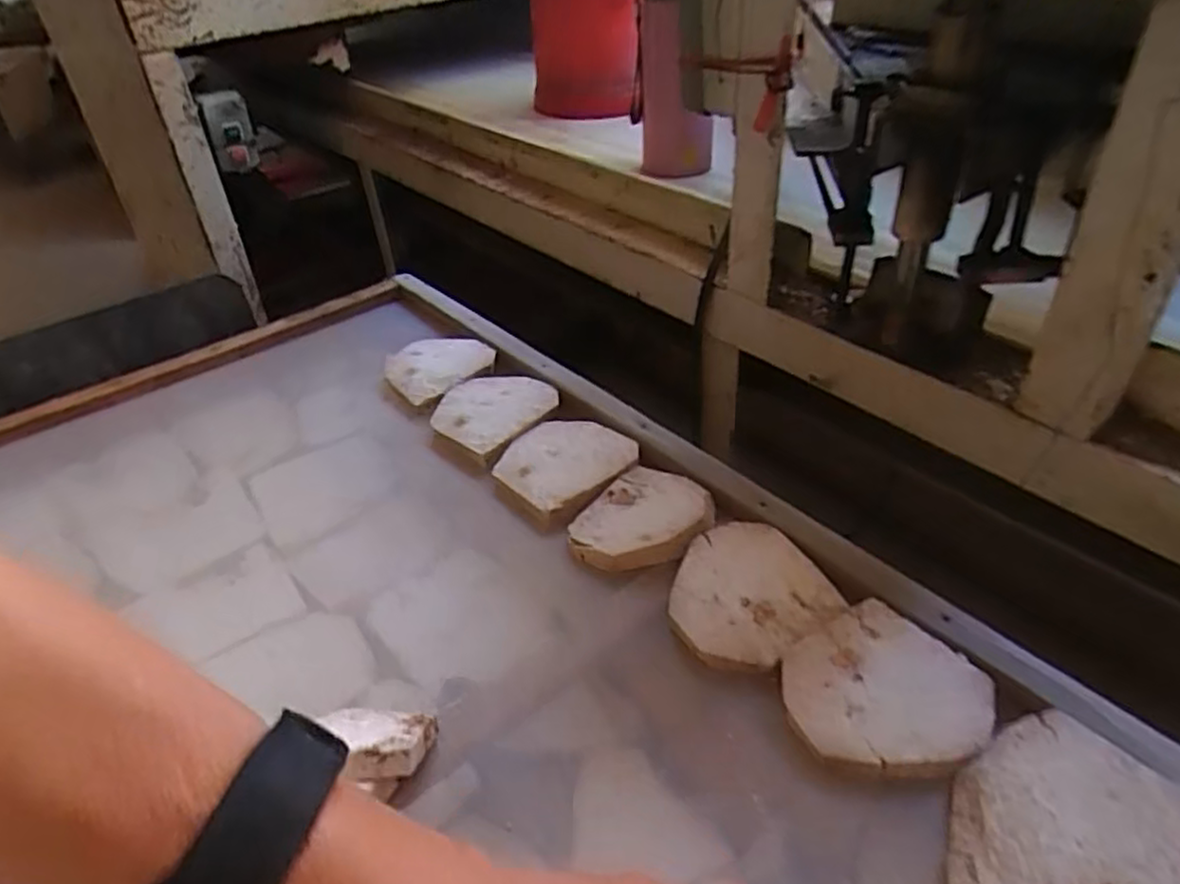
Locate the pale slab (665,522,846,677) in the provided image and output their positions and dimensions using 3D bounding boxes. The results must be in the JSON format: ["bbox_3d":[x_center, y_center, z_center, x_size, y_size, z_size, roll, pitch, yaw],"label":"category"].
[{"bbox_3d":[0.086,0.086,0.419,0.087,0.013,0.087,-21,39,-21],"label":"pale slab"}]

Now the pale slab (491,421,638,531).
[{"bbox_3d":[-0.021,0.016,0.533,0.088,0.021,0.089,-28,42,-29],"label":"pale slab"}]

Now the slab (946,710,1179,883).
[{"bbox_3d":[0.193,0.168,0.299,0.113,0.017,0.089,-23,40,-24],"label":"slab"}]

